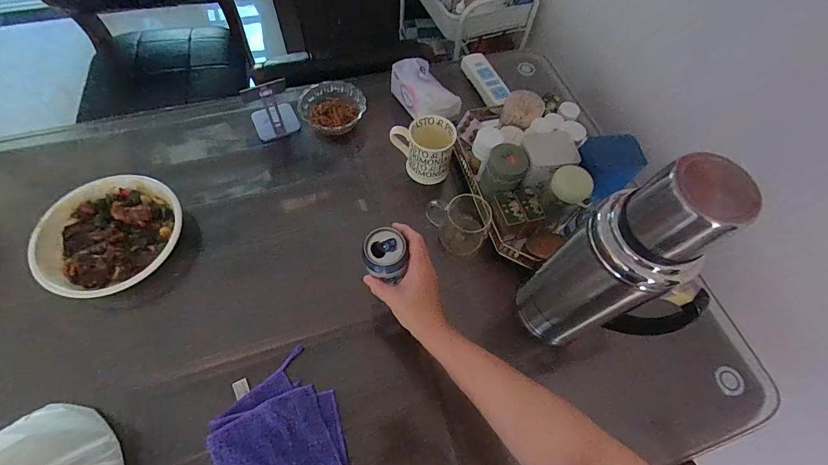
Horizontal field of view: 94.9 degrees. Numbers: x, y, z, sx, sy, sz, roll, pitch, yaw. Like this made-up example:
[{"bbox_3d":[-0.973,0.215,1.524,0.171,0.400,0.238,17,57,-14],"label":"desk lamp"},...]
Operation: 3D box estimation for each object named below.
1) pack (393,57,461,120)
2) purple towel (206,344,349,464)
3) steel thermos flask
[{"bbox_3d":[0.023,-0.297,0.793,0.085,0.071,0.153,-34,70,-19],"label":"pack"},{"bbox_3d":[-0.184,0.284,0.524,0.159,0.021,0.198,-20,66,-13],"label":"purple towel"},{"bbox_3d":[0.240,0.064,0.465,0.107,0.359,0.139,-16,65,-11],"label":"steel thermos flask"}]

